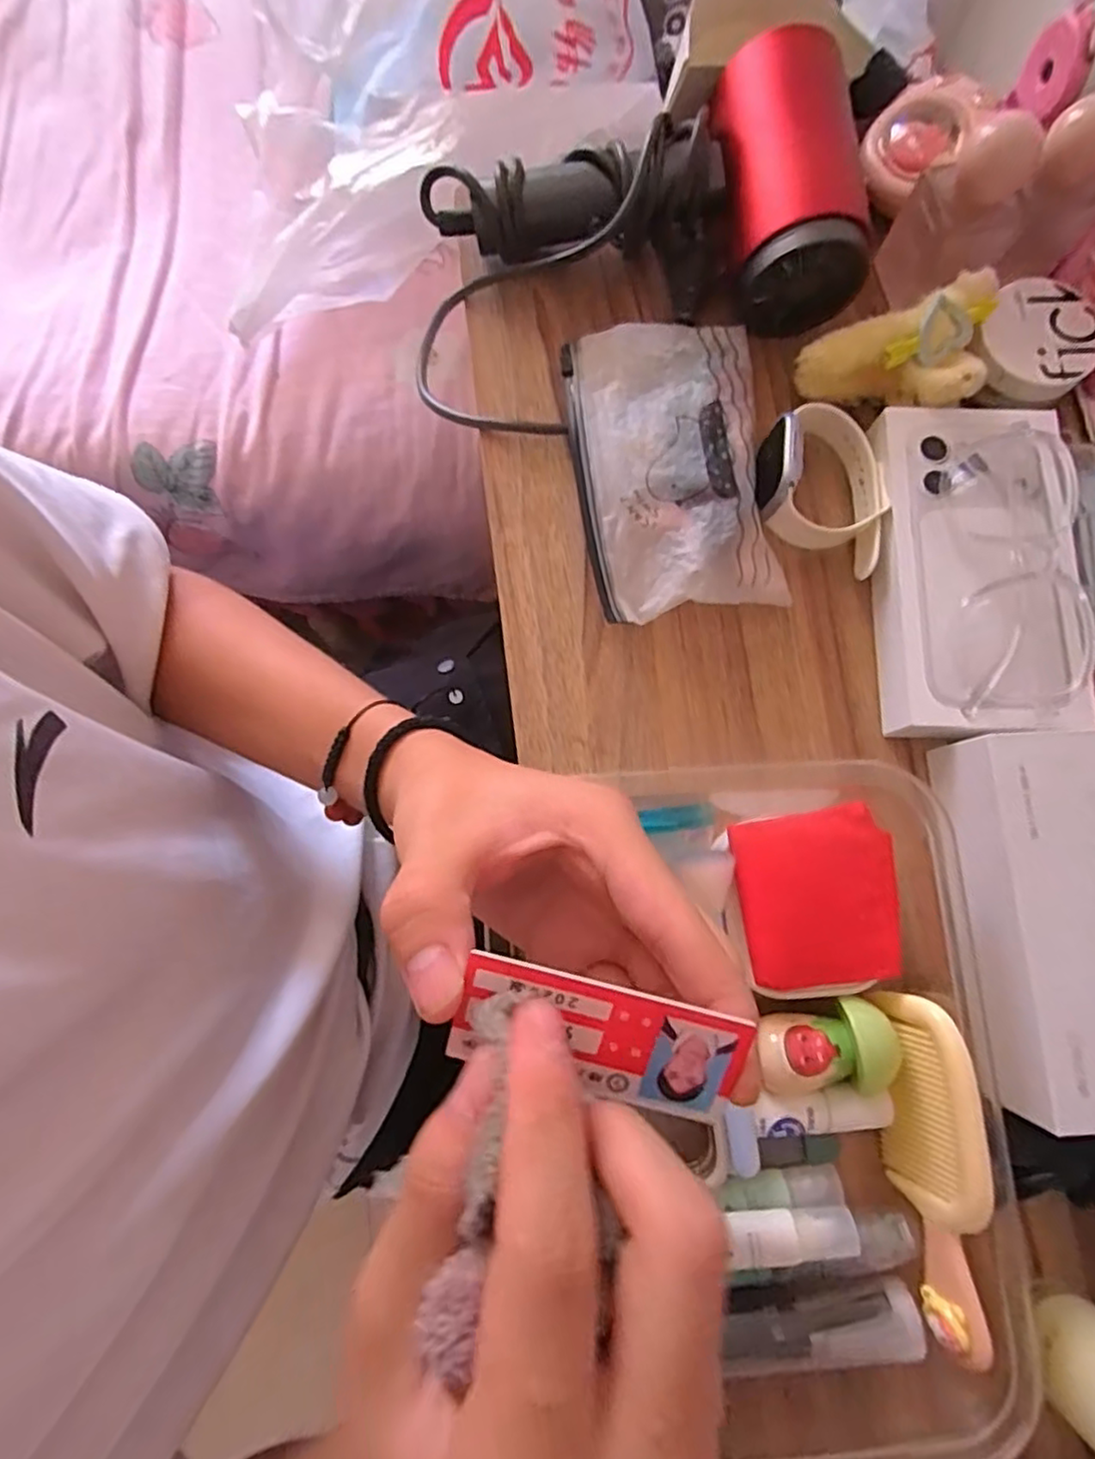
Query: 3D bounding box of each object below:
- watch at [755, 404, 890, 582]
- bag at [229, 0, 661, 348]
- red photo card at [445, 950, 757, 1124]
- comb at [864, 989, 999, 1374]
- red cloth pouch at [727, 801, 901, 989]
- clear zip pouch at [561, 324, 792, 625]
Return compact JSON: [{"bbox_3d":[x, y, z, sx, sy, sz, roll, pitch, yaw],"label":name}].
[{"bbox_3d":[0.146,-0.128,0.346,0.075,0.037,0.072,0,80,0],"label":"watch"},{"bbox_3d":[-0.084,-0.509,0.490,0.316,0.156,0.361,0,80,0],"label":"bag"},{"bbox_3d":[0.012,0.076,0.161,0.068,0.004,0.029,15,105,0],"label":"red photo card"},{"bbox_3d":[0.161,0.181,0.276,0.015,0.042,0.133,9,73,-36],"label":"comb"},{"bbox_3d":[0.119,0.074,0.296,0.069,0.013,0.073,-7,80,-2],"label":"red cloth pouch"},{"bbox_3d":[0.065,-0.142,0.355,0.096,0.030,0.164,-7,80,-2],"label":"clear zip pouch"}]

